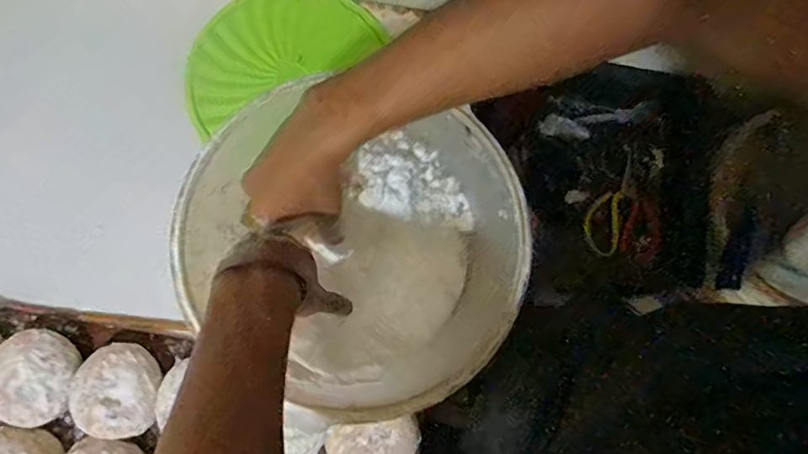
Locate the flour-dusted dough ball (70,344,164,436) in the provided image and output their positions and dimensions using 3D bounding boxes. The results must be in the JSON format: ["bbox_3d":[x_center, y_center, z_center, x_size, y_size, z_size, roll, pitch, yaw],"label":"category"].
[{"bbox_3d":[-0.289,0.165,0.531,0.083,0.039,0.087,-3,79,-2],"label":"flour-dusted dough ball"}]

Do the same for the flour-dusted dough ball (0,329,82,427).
[{"bbox_3d":[-0.370,0.154,0.523,0.078,0.045,0.085,0,79,-1],"label":"flour-dusted dough ball"}]

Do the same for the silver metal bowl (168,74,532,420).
[{"bbox_3d":[-0.036,0.025,0.466,0.251,0.202,0.234,0,79,-1],"label":"silver metal bowl"}]

